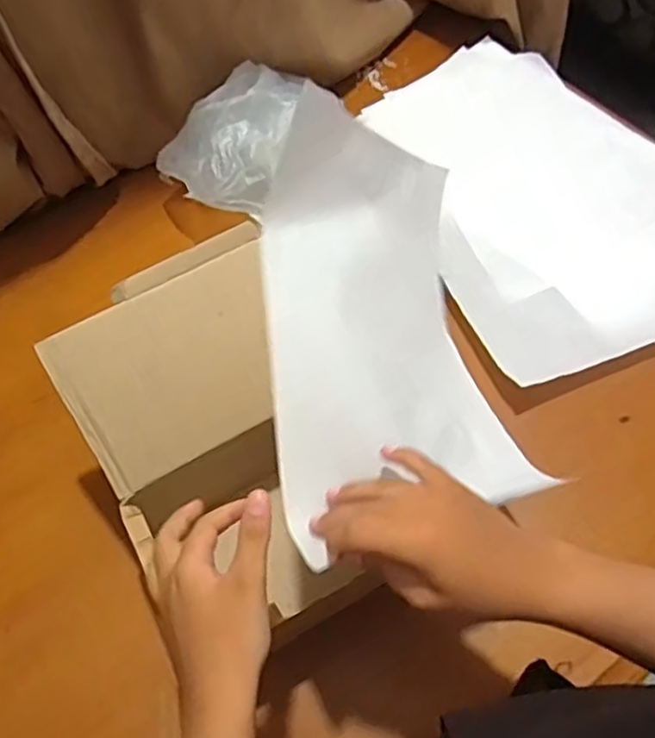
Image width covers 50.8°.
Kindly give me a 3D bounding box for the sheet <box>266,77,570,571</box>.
[{"bbox_3d":[0.047,-0.046,0.509,0.211,0.060,0.318,-2,78,-41],"label":"sheet"}]

